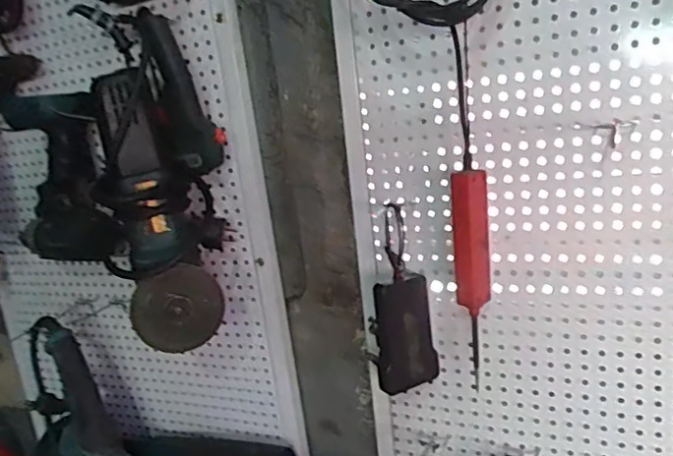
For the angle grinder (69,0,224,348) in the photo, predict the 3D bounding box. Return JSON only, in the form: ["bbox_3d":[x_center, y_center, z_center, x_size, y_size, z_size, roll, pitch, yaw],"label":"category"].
[{"bbox_3d":[-0.181,-0.051,0.625,0.125,0.324,0.105,-12,13,-23],"label":"angle grinder"}]

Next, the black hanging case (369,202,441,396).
[{"bbox_3d":[0.066,0.078,0.613,0.048,0.183,0.062,2,15,35],"label":"black hanging case"}]

